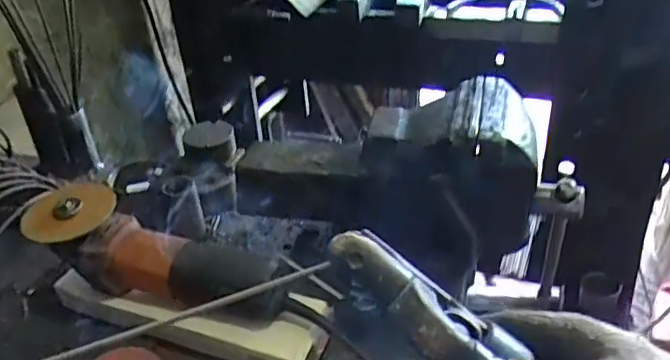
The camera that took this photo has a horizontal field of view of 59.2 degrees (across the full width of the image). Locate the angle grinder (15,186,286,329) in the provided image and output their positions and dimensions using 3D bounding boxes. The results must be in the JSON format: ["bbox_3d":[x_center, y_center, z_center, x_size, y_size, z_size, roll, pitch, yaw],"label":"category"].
[{"bbox_3d":[-0.184,0.081,0.616,0.280,0.094,0.077,19,38,8],"label":"angle grinder"}]

